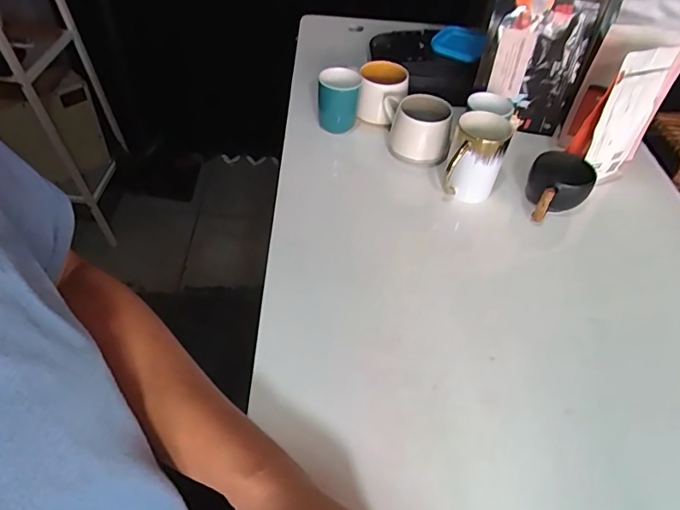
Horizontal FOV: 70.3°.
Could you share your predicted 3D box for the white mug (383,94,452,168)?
[{"bbox_3d":[0.112,-0.188,0.728,0.108,0.073,0.079,13,48,6],"label":"white mug"}]

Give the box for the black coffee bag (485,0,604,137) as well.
[{"bbox_3d":[0.300,-0.302,0.764,0.152,0.187,0.083,22,50,14],"label":"black coffee bag"}]

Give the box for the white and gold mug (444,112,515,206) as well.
[{"bbox_3d":[0.183,-0.130,0.662,0.071,0.101,0.077,13,48,6],"label":"white and gold mug"}]

